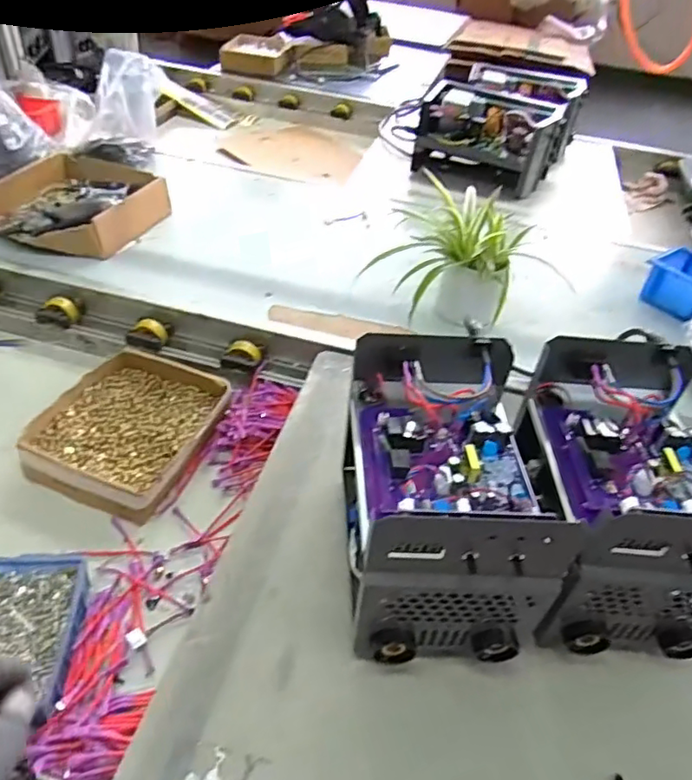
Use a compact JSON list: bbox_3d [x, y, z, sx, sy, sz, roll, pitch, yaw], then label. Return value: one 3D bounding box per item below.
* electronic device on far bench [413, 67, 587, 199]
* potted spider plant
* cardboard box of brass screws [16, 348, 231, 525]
[{"bbox_3d":[0.369,-0.620,1.381,0.275,0.158,0.415,23,44,17],"label":"electronic device on far bench"},{"bbox_3d":[0.155,-0.180,0.867,0.197,0.148,0.181,-16,47,-23],"label":"potted spider plant"},{"bbox_3d":[-0.275,0.044,0.753,0.197,0.046,0.232,17,43,10],"label":"cardboard box of brass screws"}]

